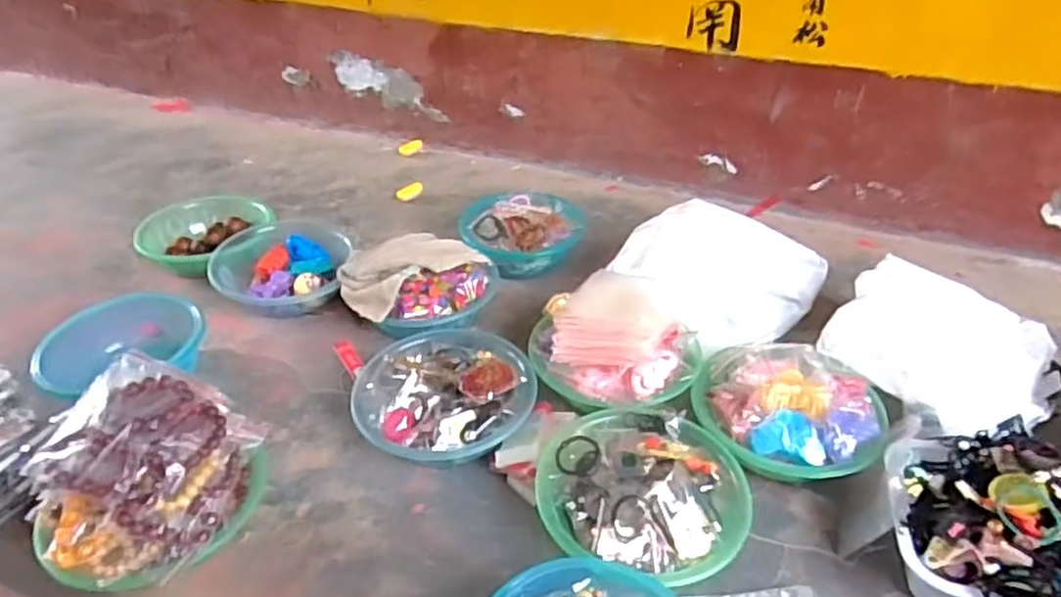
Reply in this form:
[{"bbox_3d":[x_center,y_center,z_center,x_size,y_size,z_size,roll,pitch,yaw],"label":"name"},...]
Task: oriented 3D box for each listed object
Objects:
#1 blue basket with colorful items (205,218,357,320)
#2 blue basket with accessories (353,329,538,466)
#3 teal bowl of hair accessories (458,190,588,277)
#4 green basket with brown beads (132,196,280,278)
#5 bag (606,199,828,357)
[{"bbox_3d":[-0.427,-0.046,1.228,0.212,0.085,0.198,4,35,6],"label":"blue basket with colorful items"},{"bbox_3d":[-0.118,0.128,0.968,0.236,0.092,0.219,-13,37,-17],"label":"blue basket with accessories"},{"bbox_3d":[-0.013,-0.121,1.330,0.226,0.090,0.202,1,35,2],"label":"teal bowl of hair accessories"},{"bbox_3d":[-0.593,-0.112,1.315,0.226,0.079,0.223,0,35,0],"label":"green basket with brown beads"},{"bbox_3d":[0.320,-0.042,1.198,0.275,0.122,0.327,25,42,32],"label":"bag"}]

